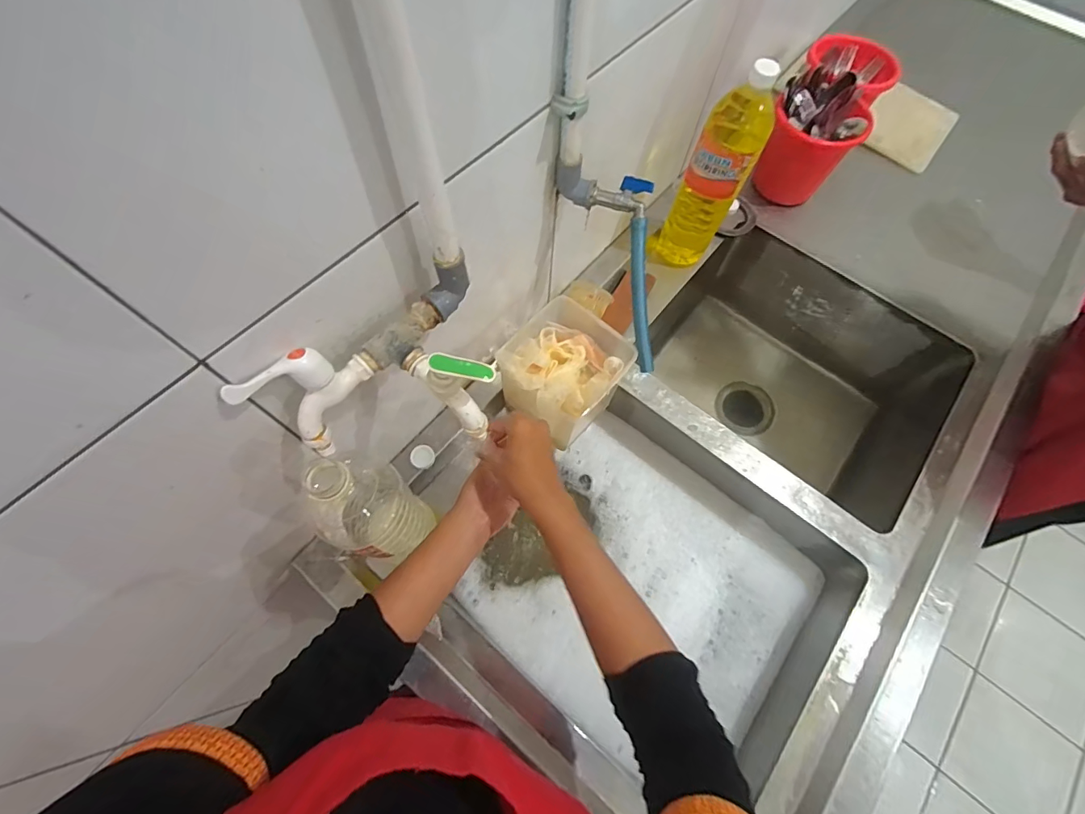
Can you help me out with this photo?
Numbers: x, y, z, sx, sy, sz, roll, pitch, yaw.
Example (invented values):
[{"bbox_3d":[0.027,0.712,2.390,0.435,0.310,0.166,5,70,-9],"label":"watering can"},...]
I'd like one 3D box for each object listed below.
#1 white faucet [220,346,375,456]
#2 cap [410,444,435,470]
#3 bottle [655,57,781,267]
[{"bbox_3d":[-0.194,-0.013,0.389,0.040,0.092,0.089,31,69,12],"label":"white faucet"},{"bbox_3d":[-0.169,0.070,0.645,0.033,0.016,0.029,-41,73,-18],"label":"cap"},{"bbox_3d":[0.251,-0.336,0.688,0.072,0.311,0.077,-18,68,-10],"label":"bottle"}]

